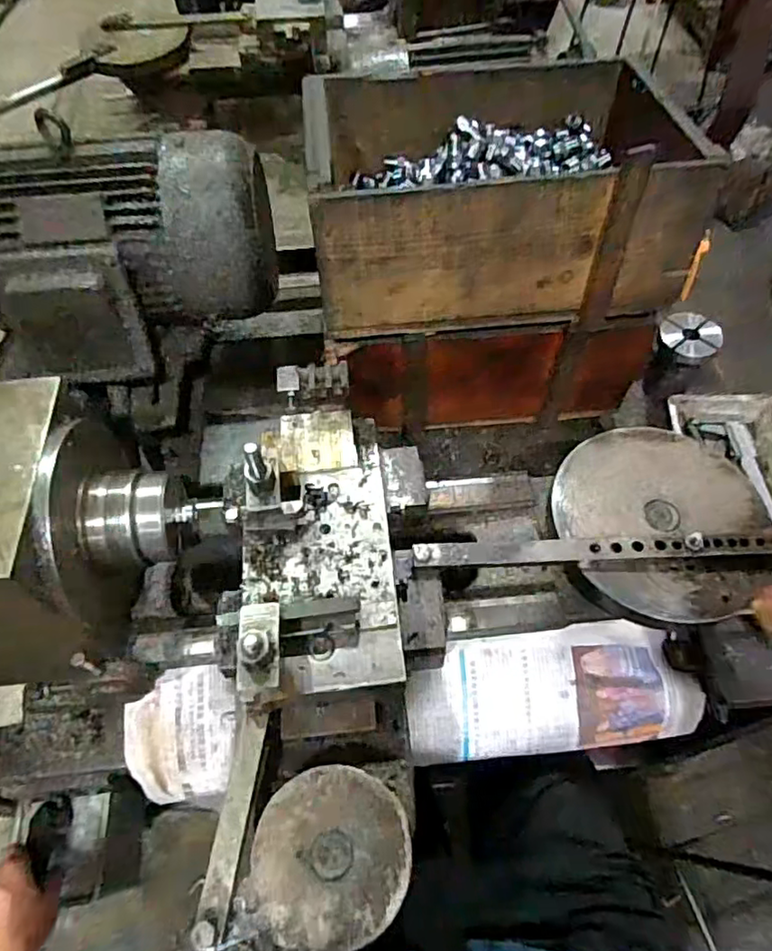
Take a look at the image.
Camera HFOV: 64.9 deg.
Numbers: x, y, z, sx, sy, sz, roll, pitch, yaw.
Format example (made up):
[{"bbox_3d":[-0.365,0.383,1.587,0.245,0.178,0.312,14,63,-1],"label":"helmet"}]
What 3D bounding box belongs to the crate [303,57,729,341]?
[{"bbox_3d":[0.103,-0.303,0.605,0.349,0.177,0.248,-5,57,-2],"label":"crate"}]

